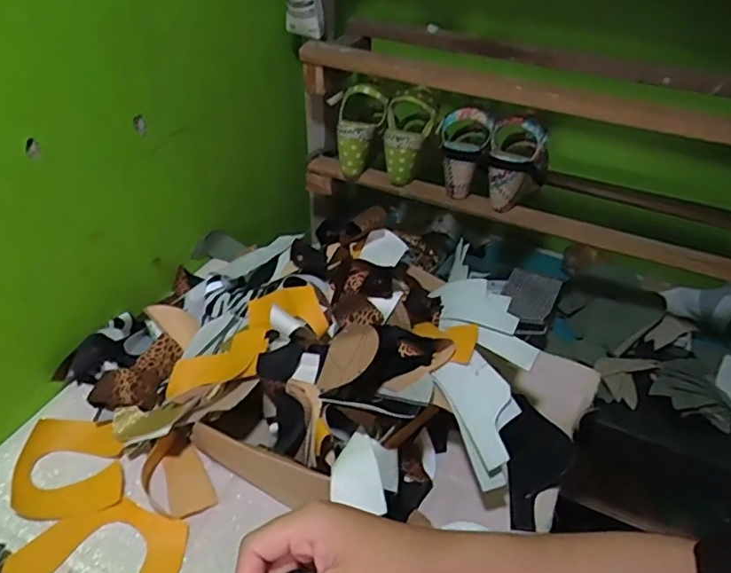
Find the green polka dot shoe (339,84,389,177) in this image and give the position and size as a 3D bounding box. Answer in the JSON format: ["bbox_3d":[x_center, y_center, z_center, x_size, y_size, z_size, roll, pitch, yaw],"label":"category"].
[{"bbox_3d":[-0.020,-0.253,0.927,0.084,0.147,0.053,16,14,13],"label":"green polka dot shoe"}]

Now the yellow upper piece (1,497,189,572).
[{"bbox_3d":[-0.259,0.272,0.569,0.165,0.013,0.116,16,41,13],"label":"yellow upper piece"}]

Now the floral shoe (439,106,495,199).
[{"bbox_3d":[0.158,-0.225,0.914,0.080,0.130,0.111,8,39,6],"label":"floral shoe"}]

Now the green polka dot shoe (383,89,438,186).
[{"bbox_3d":[0.064,-0.243,0.911,0.079,0.144,0.068,16,-1,13],"label":"green polka dot shoe"}]

